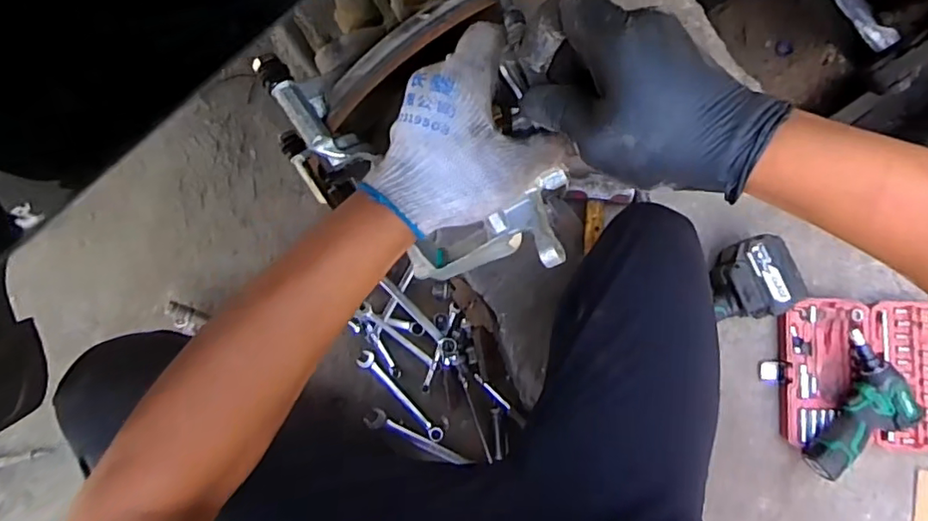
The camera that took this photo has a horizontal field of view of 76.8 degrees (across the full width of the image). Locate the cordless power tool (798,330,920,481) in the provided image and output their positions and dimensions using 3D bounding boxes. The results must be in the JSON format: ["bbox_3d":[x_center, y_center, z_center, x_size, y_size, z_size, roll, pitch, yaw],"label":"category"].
[{"bbox_3d":[0.651,0.252,0.955,0.117,0.077,0.239,28,81,-3],"label":"cordless power tool"}]

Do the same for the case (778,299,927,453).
[{"bbox_3d":[0.704,0.198,0.995,0.321,0.046,0.255,1,85,-8],"label":"case"}]

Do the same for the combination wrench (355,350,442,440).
[{"bbox_3d":[-0.109,0.236,1.003,0.028,0.008,0.197,-42,90,-10],"label":"combination wrench"}]

